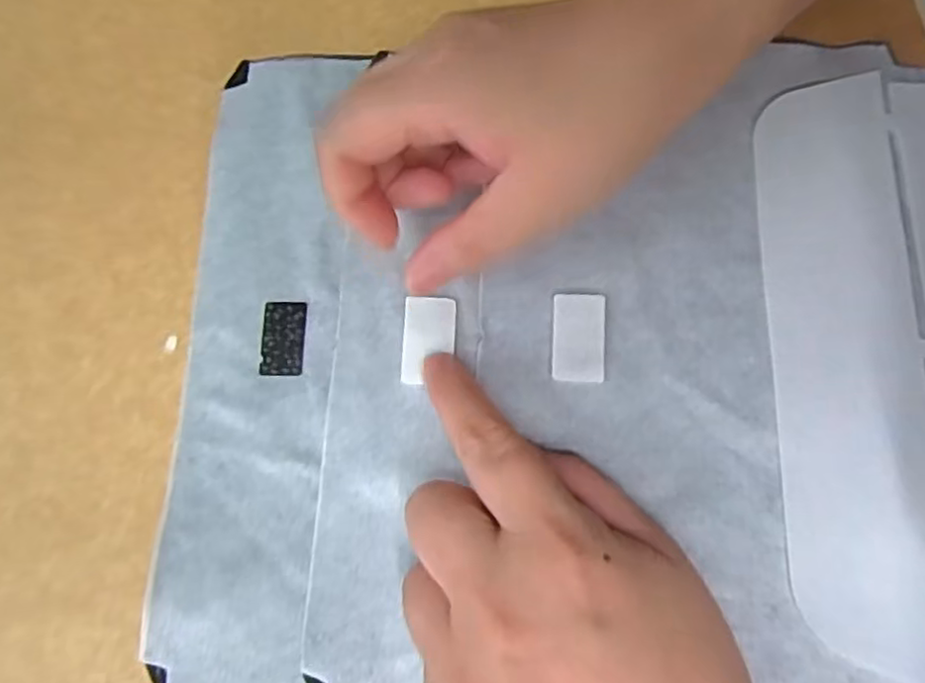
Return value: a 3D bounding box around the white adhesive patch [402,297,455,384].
[{"bbox_3d":[-0.012,-0.001,0.250,0.019,0.004,0.032,1,73,3],"label":"white adhesive patch"}]

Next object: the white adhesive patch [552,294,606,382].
[{"bbox_3d":[0.042,-0.001,0.247,0.019,0.004,0.032,2,74,4],"label":"white adhesive patch"}]

